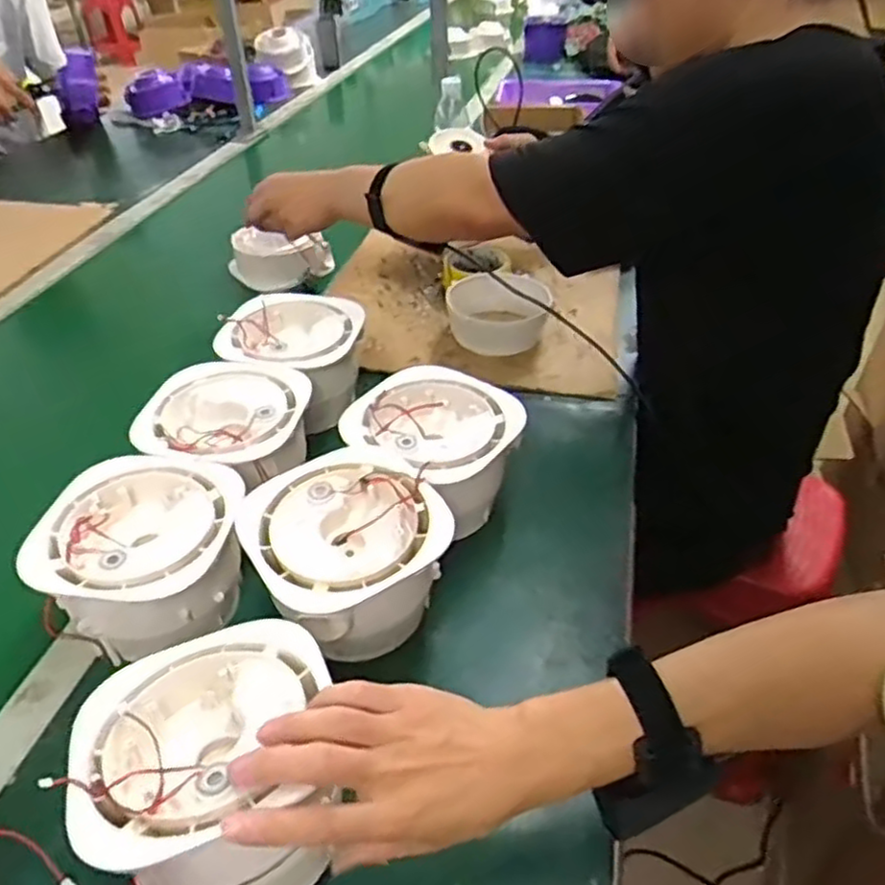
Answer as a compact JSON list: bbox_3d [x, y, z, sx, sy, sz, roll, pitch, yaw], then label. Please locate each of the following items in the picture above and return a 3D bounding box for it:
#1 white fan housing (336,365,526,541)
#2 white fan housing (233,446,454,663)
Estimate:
[{"bbox_3d":[-0.010,0.015,0.626,0.138,0.102,0.134,0,40,0],"label":"white fan housing"},{"bbox_3d":[-0.076,0.092,0.543,0.136,0.108,0.134,0,40,0],"label":"white fan housing"}]

